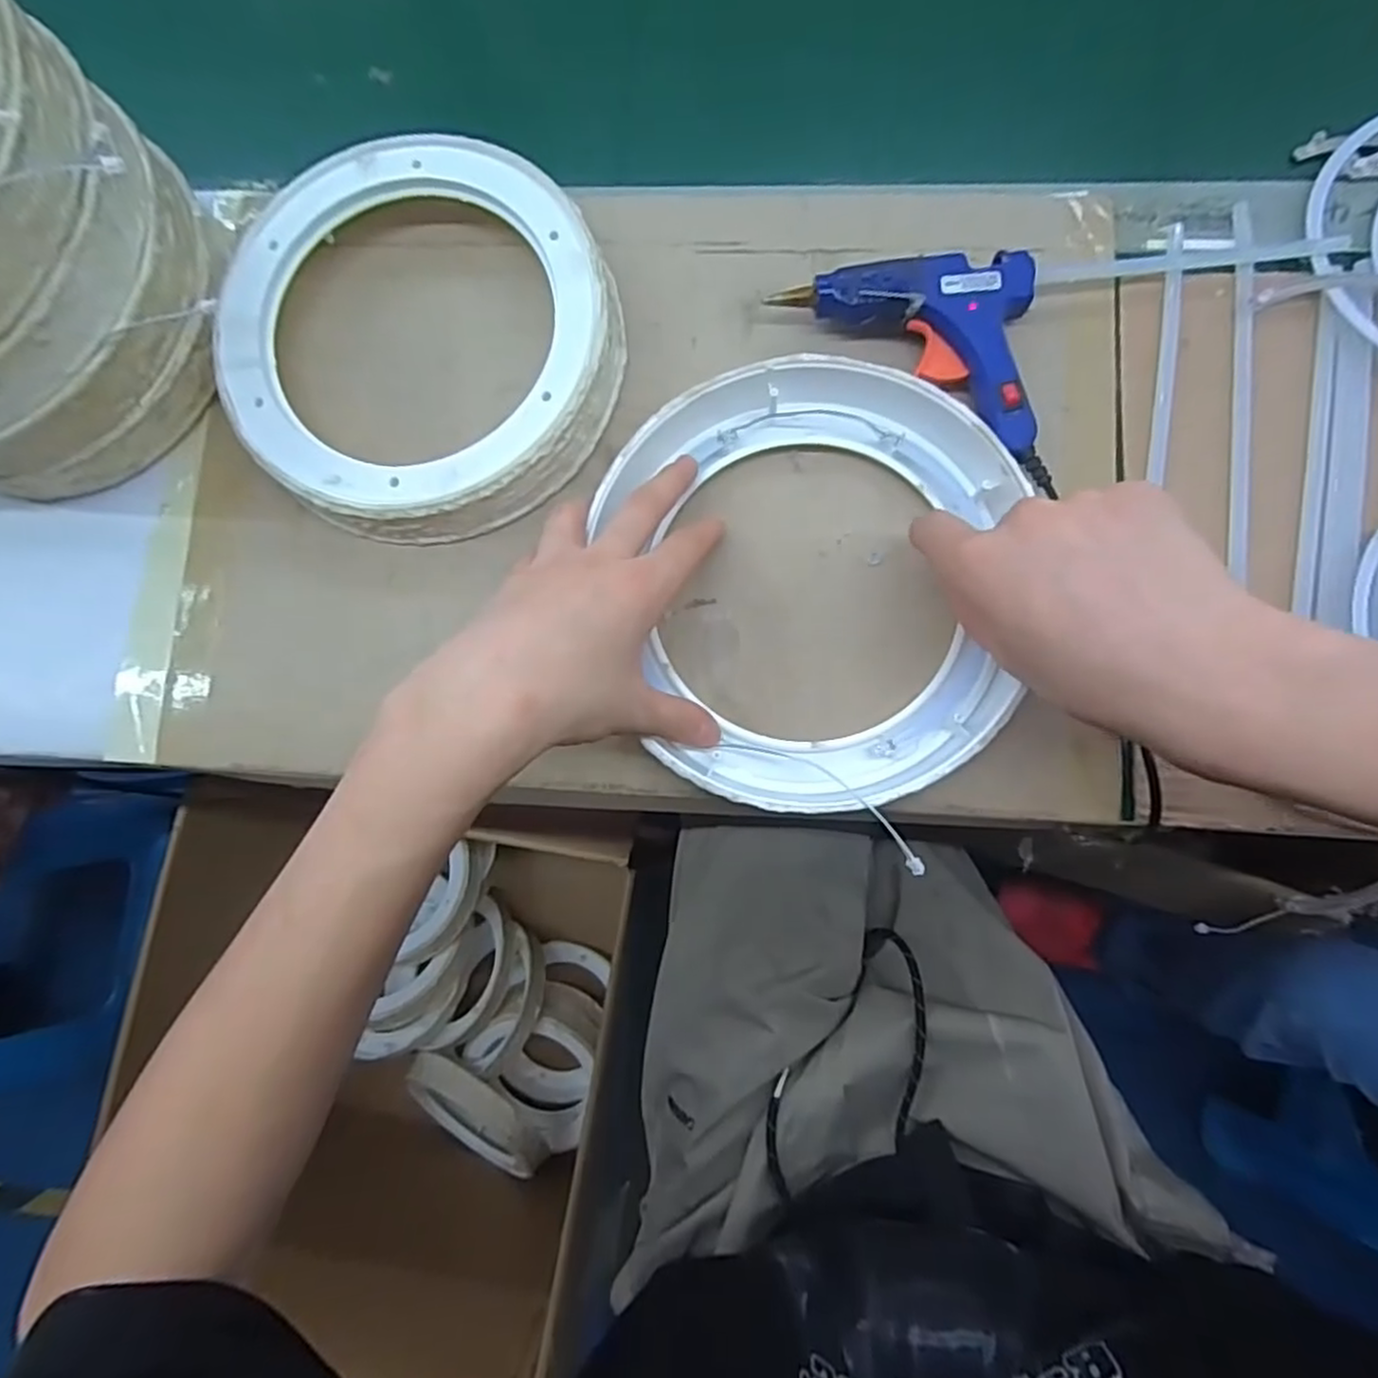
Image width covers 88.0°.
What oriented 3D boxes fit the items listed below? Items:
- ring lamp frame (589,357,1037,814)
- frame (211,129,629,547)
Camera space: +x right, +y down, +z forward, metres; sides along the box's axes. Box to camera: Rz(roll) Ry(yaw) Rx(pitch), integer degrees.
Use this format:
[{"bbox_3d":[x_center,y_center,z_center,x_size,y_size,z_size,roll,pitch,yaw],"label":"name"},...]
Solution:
[{"bbox_3d":[0.054,-0.051,0.349,0.195,0.032,0.212,5,83,6],"label":"ring lamp frame"},{"bbox_3d":[-0.138,-0.180,0.377,0.210,0.047,0.210,16,84,7],"label":"frame"}]

